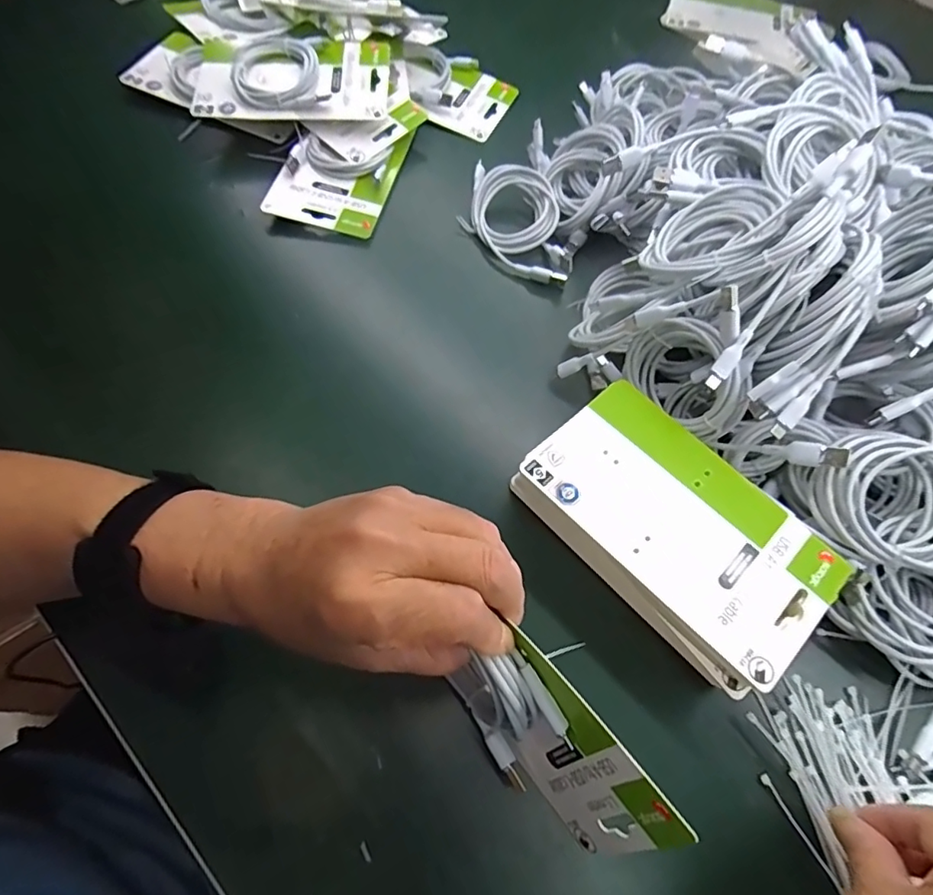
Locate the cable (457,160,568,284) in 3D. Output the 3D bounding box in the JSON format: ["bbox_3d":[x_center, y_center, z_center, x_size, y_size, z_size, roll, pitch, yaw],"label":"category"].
[{"bbox_3d":[0.040,-0.212,0.497,0.086,0.026,0.138,2,63,-3],"label":"cable"}]

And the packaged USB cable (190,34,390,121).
[{"bbox_3d":[-0.172,-0.356,0.526,0.189,0.029,0.096,2,74,0],"label":"packaged USB cable"}]

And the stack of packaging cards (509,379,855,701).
[{"bbox_3d":[0.127,0.049,0.341,0.178,0.034,0.111,42,68,17],"label":"stack of packaging cards"}]

